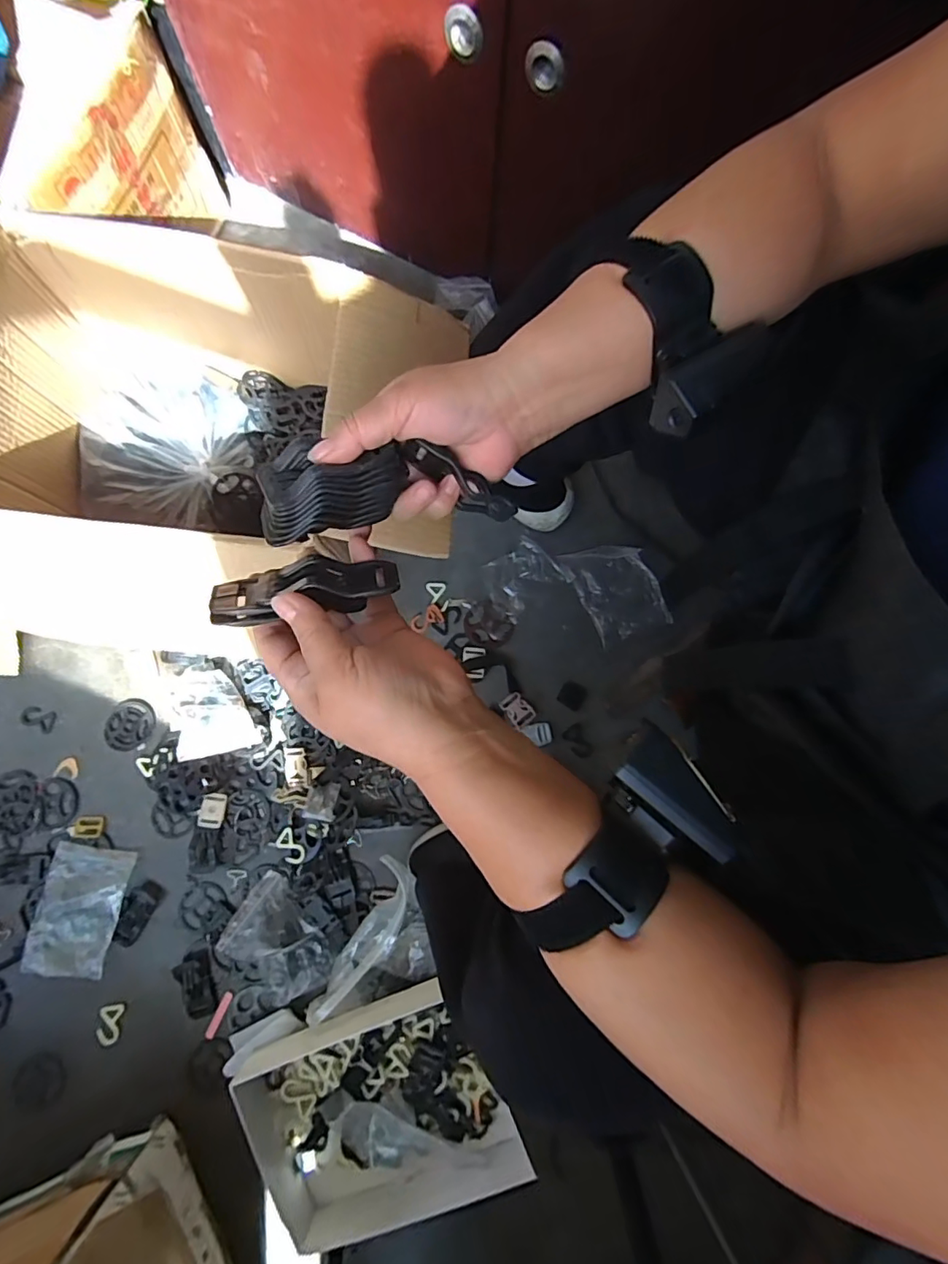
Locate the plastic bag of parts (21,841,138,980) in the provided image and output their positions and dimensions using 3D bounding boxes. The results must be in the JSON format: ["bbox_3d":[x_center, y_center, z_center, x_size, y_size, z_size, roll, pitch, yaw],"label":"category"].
[{"bbox_3d":[-0.482,0.340,0.648,0.099,0.018,0.142,9,80,2],"label":"plastic bag of parts"}]

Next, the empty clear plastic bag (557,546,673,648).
[{"bbox_3d":[0.201,-0.063,0.742,0.104,0.016,0.137,-24,80,-4],"label":"empty clear plastic bag"}]

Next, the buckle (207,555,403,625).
[{"bbox_3d":[-0.087,-0.024,0.278,0.093,0.030,0.034,-11,79,-14],"label":"buckle"}]

